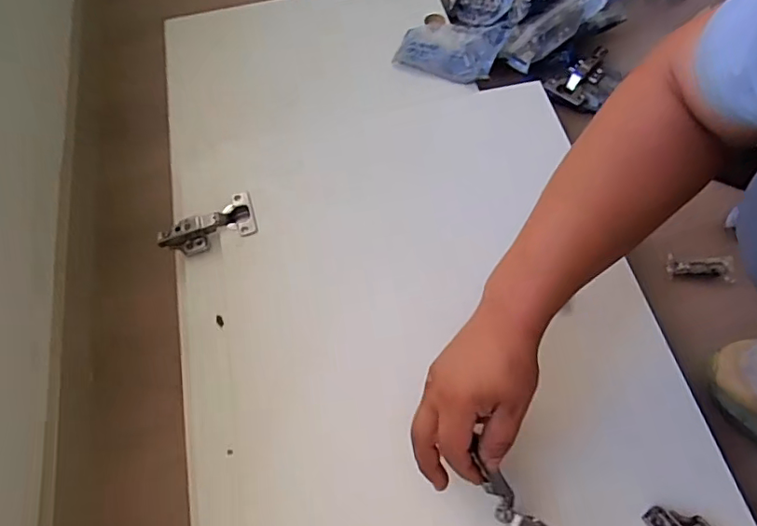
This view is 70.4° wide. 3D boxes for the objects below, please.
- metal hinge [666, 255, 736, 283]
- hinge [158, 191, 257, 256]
[{"bbox_3d":[0.386,0.006,0.644,0.073,0.008,0.029,2,88,10],"label":"metal hinge"},{"bbox_3d":[-0.206,-0.046,0.645,0.112,0.028,0.054,-15,64,-6],"label":"hinge"}]

